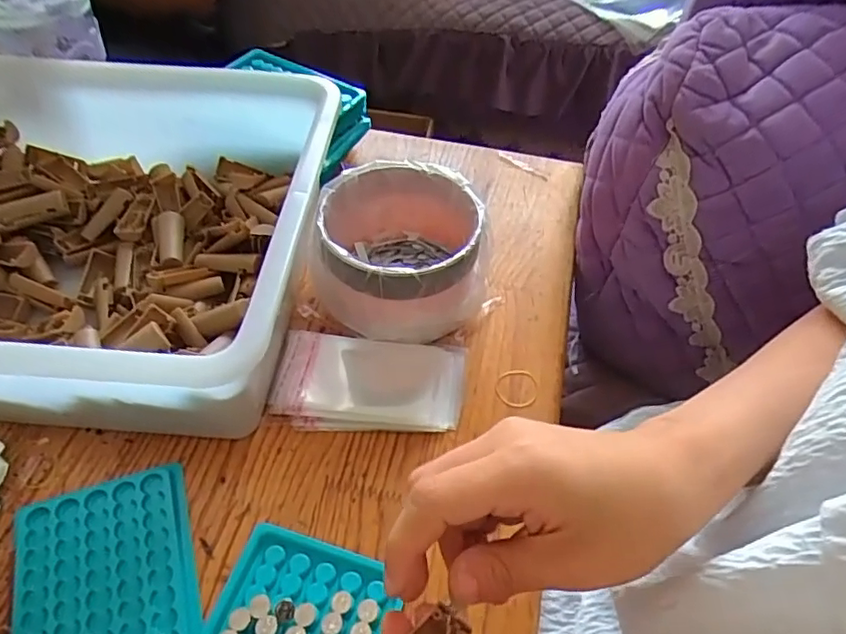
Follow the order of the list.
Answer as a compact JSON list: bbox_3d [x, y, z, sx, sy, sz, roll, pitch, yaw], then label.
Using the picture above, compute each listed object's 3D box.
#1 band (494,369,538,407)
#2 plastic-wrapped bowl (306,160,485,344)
[{"bbox_3d":[0.066,0.050,0.420,0.031,0.004,0.031,1,49,-1],"label":"band"},{"bbox_3d":[-0.016,-0.043,0.437,0.112,0.088,0.113,1,49,-1],"label":"plastic-wrapped bowl"}]

